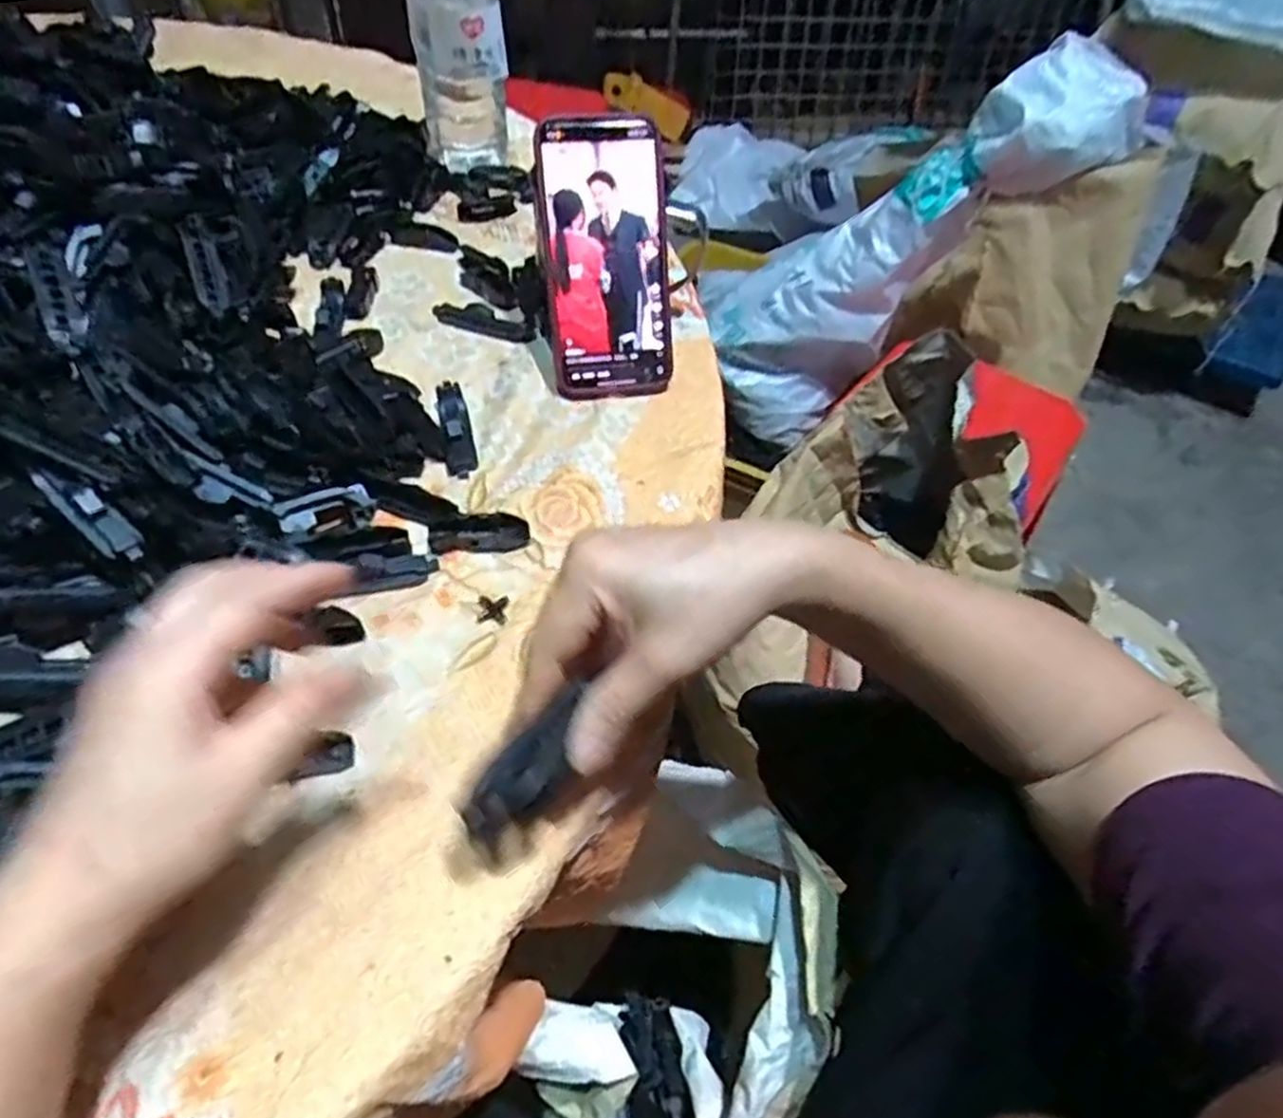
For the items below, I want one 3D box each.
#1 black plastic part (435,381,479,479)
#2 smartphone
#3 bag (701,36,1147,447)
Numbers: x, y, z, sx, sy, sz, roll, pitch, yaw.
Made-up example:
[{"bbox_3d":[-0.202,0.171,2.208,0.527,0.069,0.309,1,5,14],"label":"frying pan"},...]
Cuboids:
[{"bbox_3d":[-0.113,-0.081,0.461,0.017,0.013,0.073,-11,55,-12],"label":"black plastic part"},{"bbox_3d":[-0.021,-0.186,0.476,0.079,0.162,0.018,-8,20,-10],"label":"smartphone"},{"bbox_3d":[0.303,-0.391,0.955,0.241,0.579,0.179,36,54,-12],"label":"bag"}]

